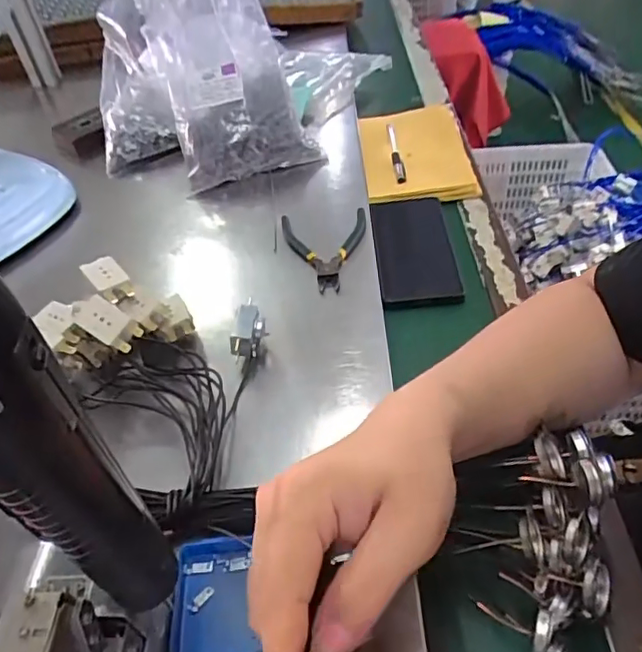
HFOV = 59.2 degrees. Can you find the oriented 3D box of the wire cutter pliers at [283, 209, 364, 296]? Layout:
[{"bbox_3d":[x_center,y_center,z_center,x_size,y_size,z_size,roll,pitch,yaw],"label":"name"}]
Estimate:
[{"bbox_3d":[0.005,-0.077,0.567,0.087,0.015,0.119,-10,47,7],"label":"wire cutter pliers"}]

